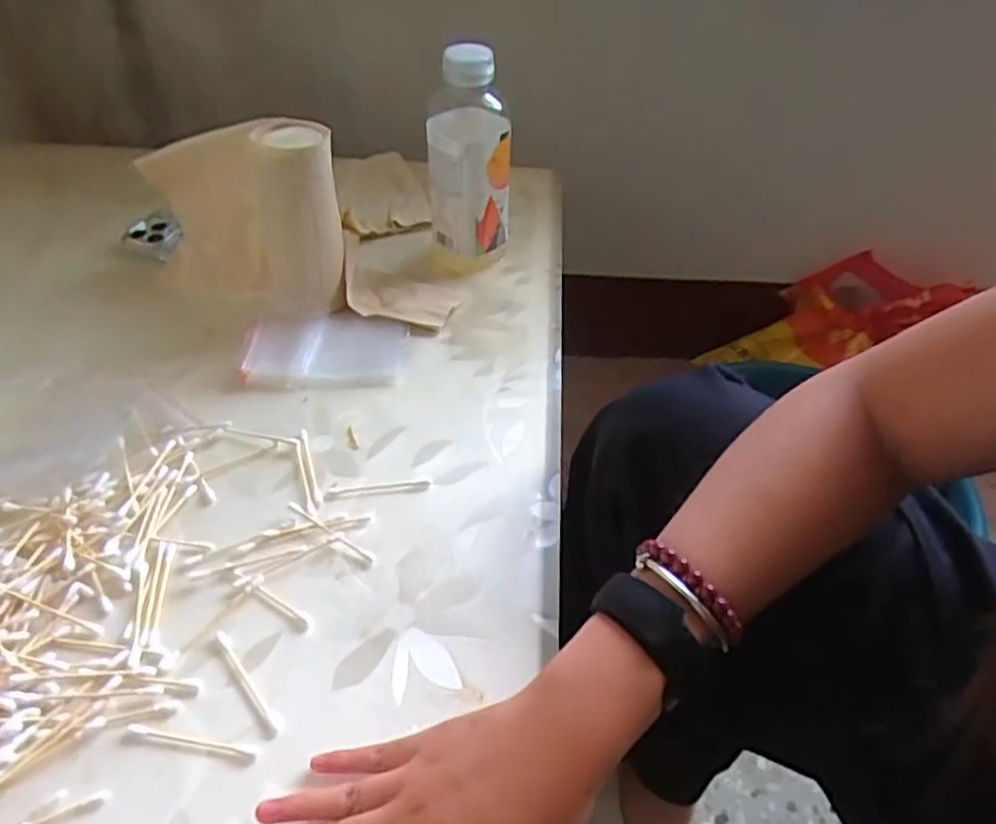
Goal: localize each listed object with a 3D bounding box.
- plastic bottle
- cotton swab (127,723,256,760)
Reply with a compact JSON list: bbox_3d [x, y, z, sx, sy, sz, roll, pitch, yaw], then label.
[{"bbox_3d":[-0.021,-0.195,0.581,0.067,0.183,0.057,0,45,-2],"label":"plastic bottle"},{"bbox_3d":[-0.154,0.165,0.360,0.067,0.004,0.006,8,46,5],"label":"cotton swab"}]

